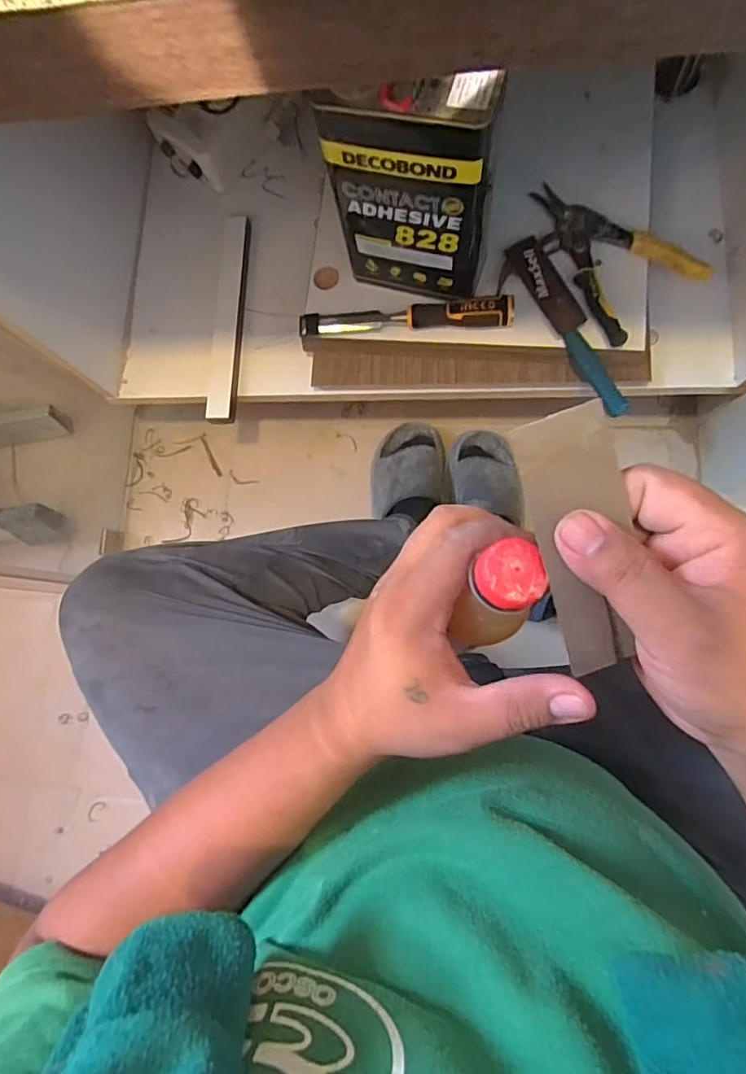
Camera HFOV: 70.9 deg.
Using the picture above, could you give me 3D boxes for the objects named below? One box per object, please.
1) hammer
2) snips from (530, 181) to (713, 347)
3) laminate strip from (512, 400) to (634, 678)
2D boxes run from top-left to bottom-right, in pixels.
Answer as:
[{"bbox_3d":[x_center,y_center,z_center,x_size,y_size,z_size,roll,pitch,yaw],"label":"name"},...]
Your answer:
[{"bbox_3d":[0.232,-0.258,0.654,0.084,0.027,0.253,-19,79,4],"label":"hammer"},{"bbox_3d":[0.280,-0.364,0.659,0.146,0.028,0.235,-40,78,-1],"label":"snips"},{"bbox_3d":[0.091,0.003,0.222,0.038,0.004,0.111,-18,103,2],"label":"laminate strip"}]

